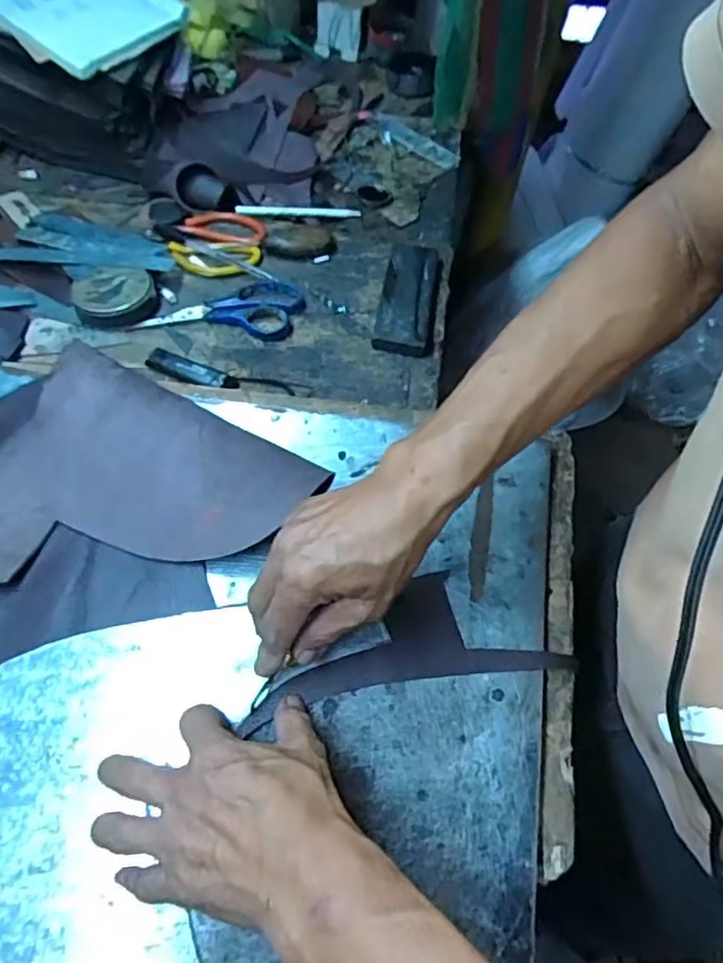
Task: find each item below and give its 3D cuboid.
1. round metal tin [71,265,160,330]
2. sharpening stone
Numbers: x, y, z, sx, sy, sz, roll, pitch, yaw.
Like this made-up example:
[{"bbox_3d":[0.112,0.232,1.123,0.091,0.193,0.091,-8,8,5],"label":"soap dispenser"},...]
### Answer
[{"bbox_3d":[-0.243,-0.183,0.614,0.076,0.025,0.068,-19,59,-17],"label":"round metal tin"},{"bbox_3d":[0.050,-0.189,0.639,0.057,0.018,0.157,10,59,0],"label":"sharpening stone"}]

